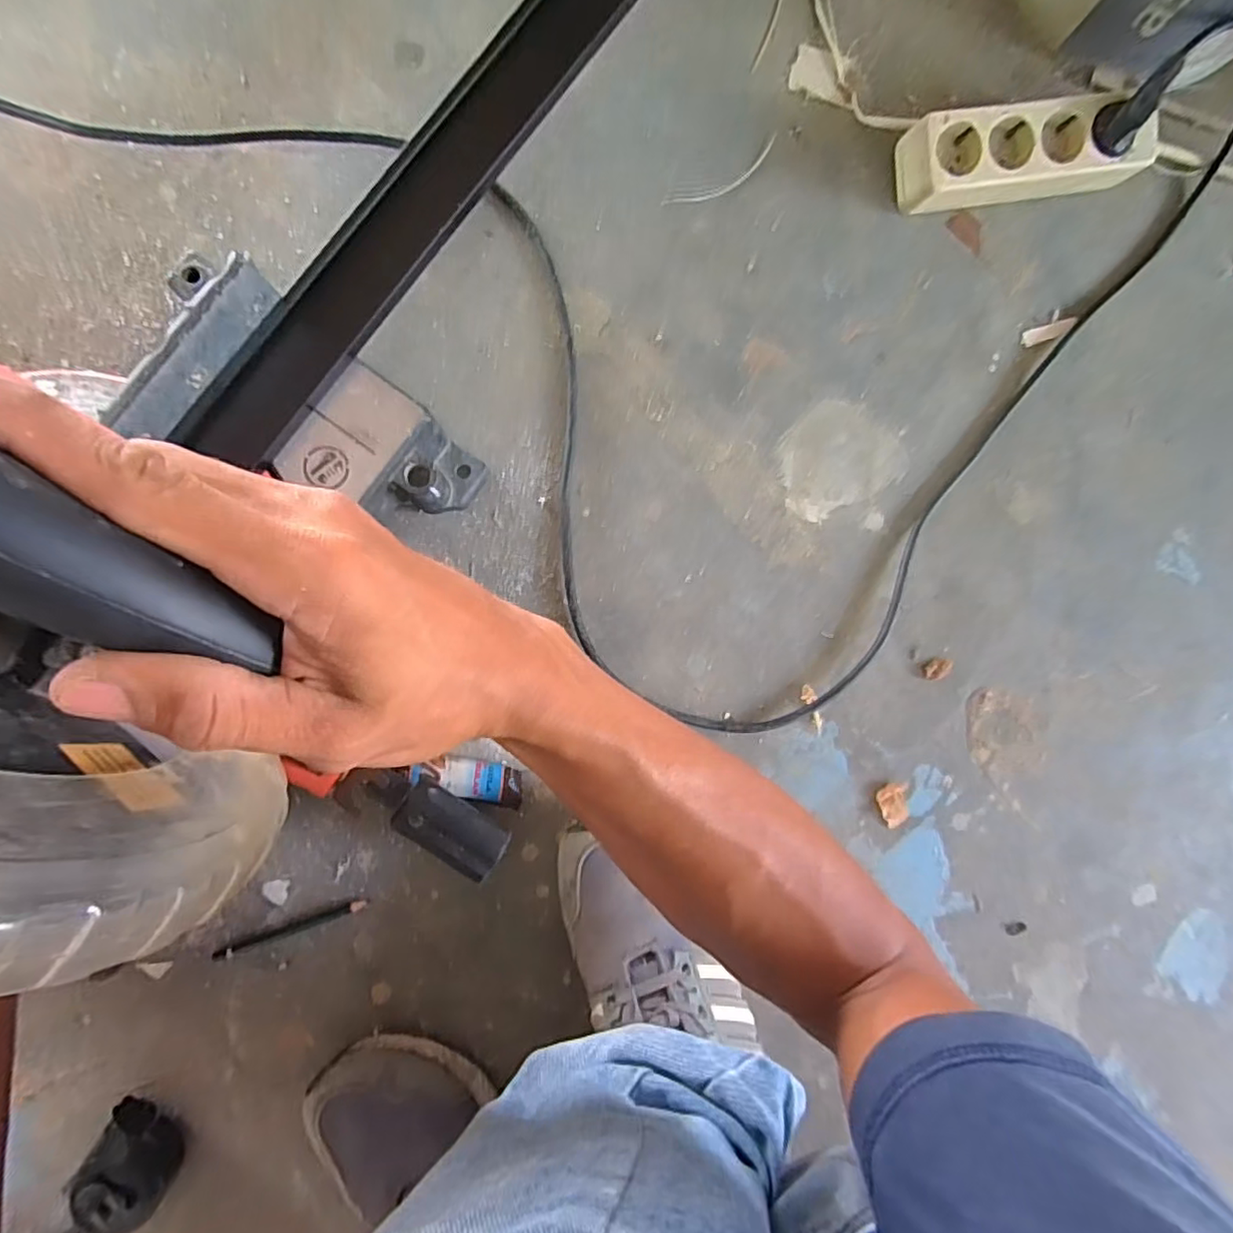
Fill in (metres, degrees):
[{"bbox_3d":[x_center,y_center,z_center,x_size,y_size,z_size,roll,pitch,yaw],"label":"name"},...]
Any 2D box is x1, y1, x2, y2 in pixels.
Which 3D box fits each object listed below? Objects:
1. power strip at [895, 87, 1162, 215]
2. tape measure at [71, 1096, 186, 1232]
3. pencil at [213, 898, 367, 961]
[{"bbox_3d":[0.326,-0.367,0.501,0.190,0.051,0.062,-13,91,-7],"label":"power strip"},{"bbox_3d":[-0.328,0.370,0.426,0.056,0.041,0.067,27,86,-6],"label":"tape measure"},{"bbox_3d":[-0.233,0.226,0.450,0.106,0.004,0.009,-18,92,-7],"label":"pencil"}]

